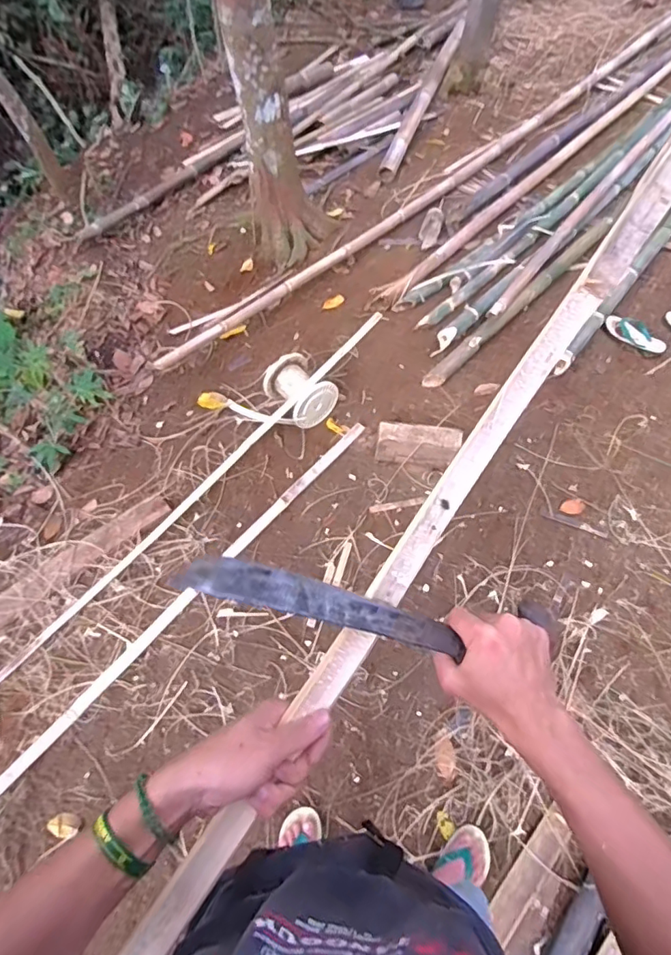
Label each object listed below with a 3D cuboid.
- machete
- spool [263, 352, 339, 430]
[{"bbox_3d":[0.051,0.117,0.465,0.373,0.020,0.061,15,57,-21],"label":"machete"},{"bbox_3d":[-0.133,-0.321,1.939,0.203,0.180,0.243,-37,63,-18],"label":"spool"}]

